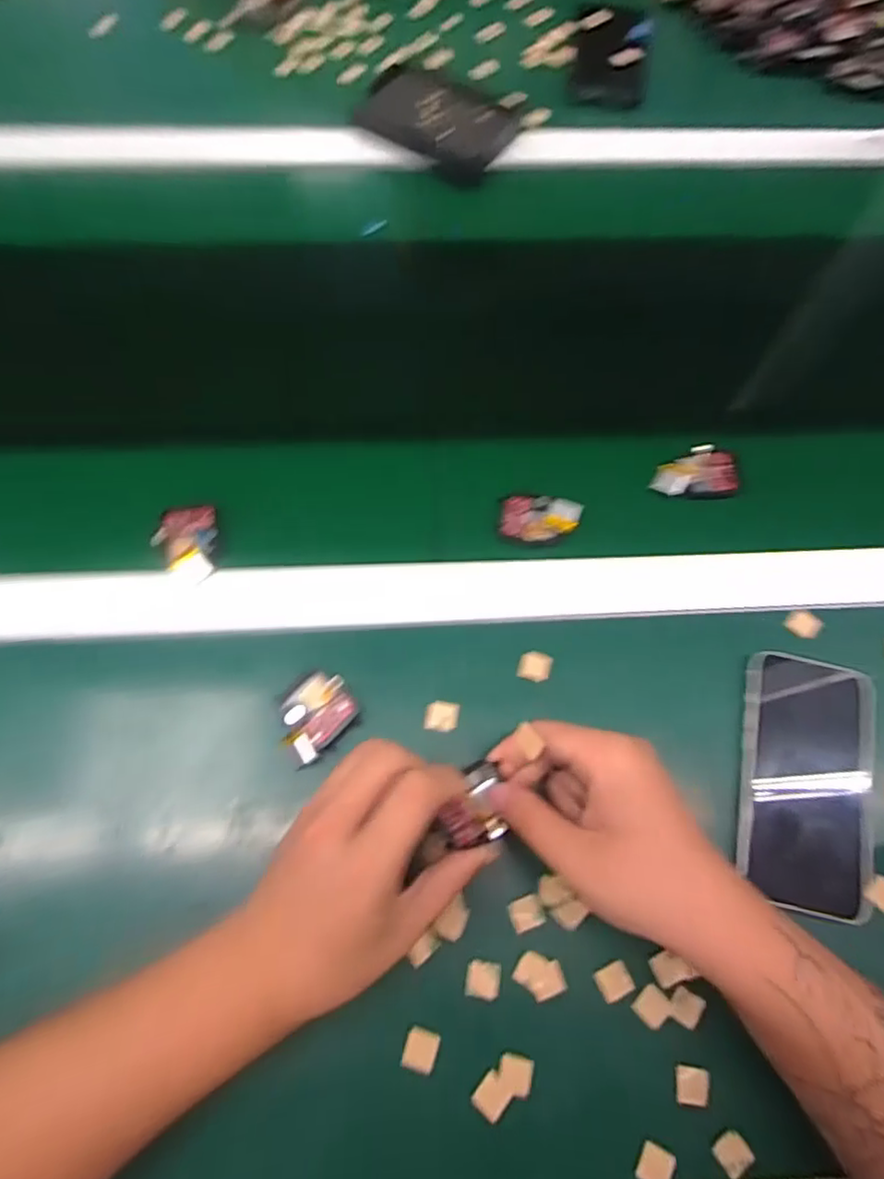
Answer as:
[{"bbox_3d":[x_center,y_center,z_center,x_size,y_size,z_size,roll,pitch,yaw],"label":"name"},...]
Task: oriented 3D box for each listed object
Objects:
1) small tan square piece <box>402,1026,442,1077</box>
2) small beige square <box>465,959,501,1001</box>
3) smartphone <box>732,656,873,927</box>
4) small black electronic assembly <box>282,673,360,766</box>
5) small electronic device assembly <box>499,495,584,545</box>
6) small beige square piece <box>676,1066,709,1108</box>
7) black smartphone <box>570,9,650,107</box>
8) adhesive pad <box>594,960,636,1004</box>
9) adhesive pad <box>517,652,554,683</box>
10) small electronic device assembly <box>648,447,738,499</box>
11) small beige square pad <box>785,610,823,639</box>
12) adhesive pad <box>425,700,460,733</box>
[{"bbox_3d":[-0.011,0.241,0.325,0.017,0.004,0.018,15,69,4],"label":"small tan square piece"},{"bbox_3d":[0.023,0.210,0.335,0.017,0.004,0.018,11,69,2],"label":"small beige square"},{"bbox_3d":[0.217,0.113,0.370,0.076,0.014,0.141,14,69,3],"label":"smartphone"},{"bbox_3d":[-0.076,0.073,0.371,0.039,0.013,0.046,41,73,12],"label":"small black electronic assembly"},{"bbox_3d":[0.067,-0.048,0.428,0.052,0.016,0.034,14,70,2],"label":"small electronic device assembly"},{"bbox_3d":[0.129,0.257,0.321,0.017,0.004,0.016,9,70,0],"label":"small beige square piece"},{"bbox_3d":[0.171,-0.543,0.631,0.070,0.011,0.132,7,76,7],"label":"black smartphone"},{"bbox_3d":[0.093,0.212,0.336,0.018,0.004,0.016,-22,72,-10],"label":"adhesive pad"},{"bbox_3d":[0.059,0.049,0.394,0.020,0.006,0.020,17,69,4],"label":"adhesive pad"},{"bbox_3d":[0.181,-0.084,0.449,0.062,0.013,0.036,-3,69,-3],"label":"small electronic device assembly"},{"bbox_3d":[0.239,0.023,0.410,0.019,0.004,0.020,-38,75,-15],"label":"small beige square pad"},{"bbox_3d":[0.000,0.078,0.382,0.019,0.005,0.019,12,69,2],"label":"adhesive pad"}]

